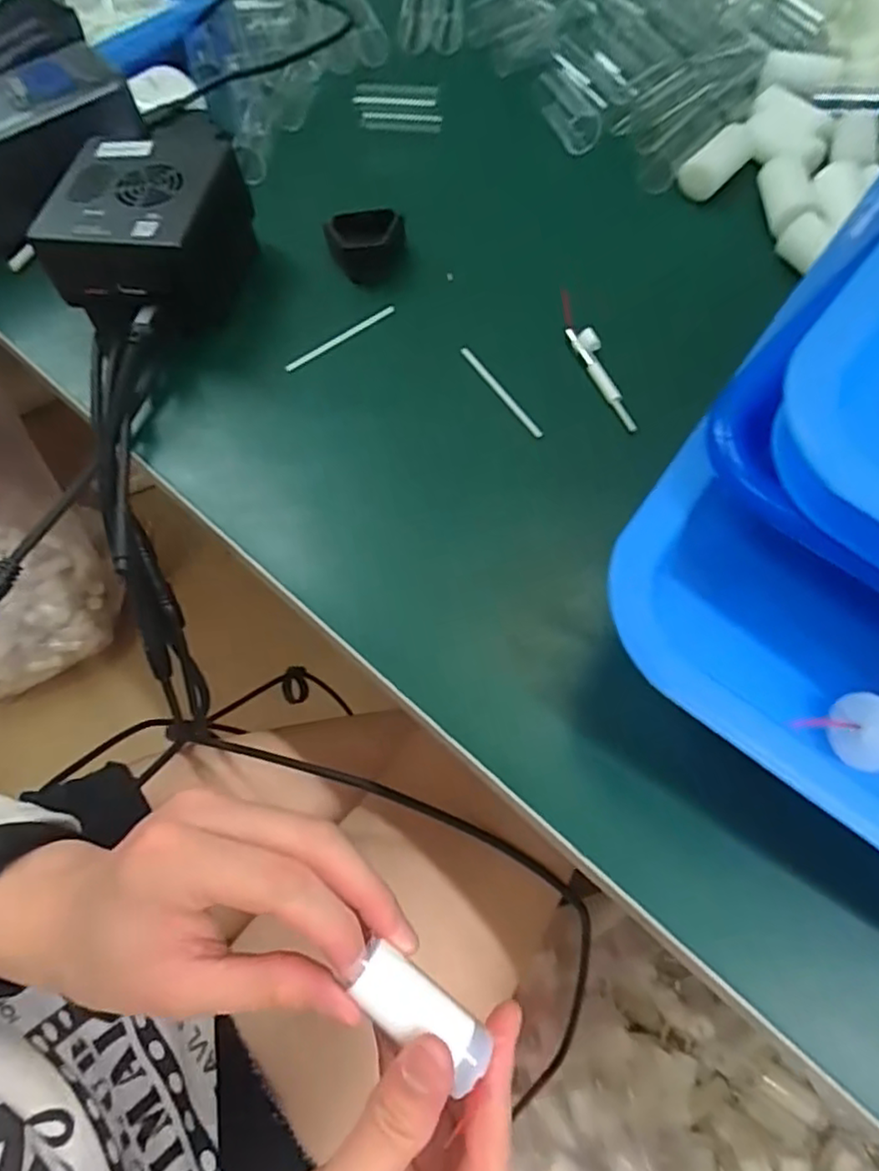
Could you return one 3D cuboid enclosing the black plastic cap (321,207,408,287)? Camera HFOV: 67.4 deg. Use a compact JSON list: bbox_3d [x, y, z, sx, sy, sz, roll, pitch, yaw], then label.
[{"bbox_3d":[-0.036,-0.172,0.331,0.038,0.021,0.038,-2,63,3],"label":"black plastic cap"}]

